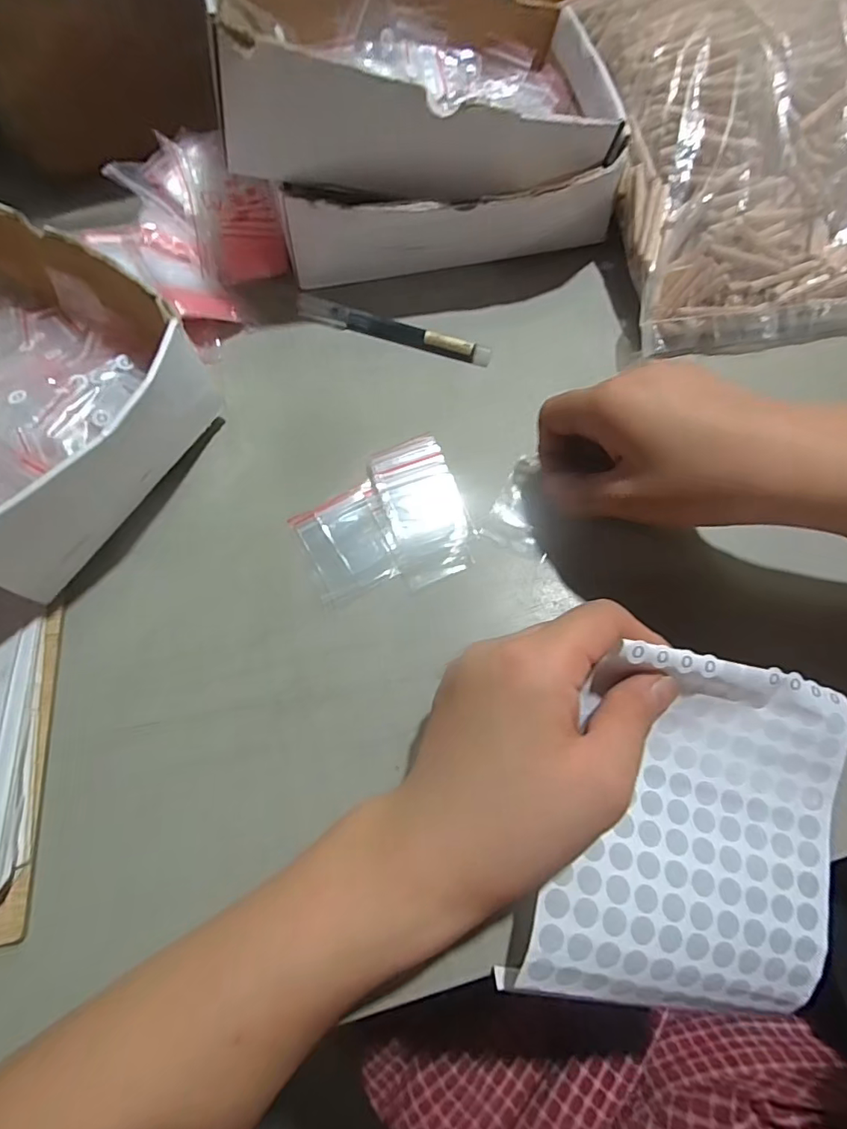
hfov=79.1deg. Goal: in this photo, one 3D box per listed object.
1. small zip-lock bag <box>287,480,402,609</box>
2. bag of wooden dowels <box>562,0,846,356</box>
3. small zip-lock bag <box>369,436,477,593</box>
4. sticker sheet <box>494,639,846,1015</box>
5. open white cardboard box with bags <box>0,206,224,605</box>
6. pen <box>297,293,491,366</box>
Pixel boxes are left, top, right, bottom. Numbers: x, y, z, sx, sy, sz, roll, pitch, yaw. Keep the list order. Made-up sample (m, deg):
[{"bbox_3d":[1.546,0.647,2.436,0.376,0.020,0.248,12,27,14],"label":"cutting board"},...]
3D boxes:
[{"bbox_3d":[-0.042,-0.012,0.289,0.050,0.004,0.059,-25,68,-9],"label":"small zip-lock bag"},{"bbox_3d":[0.251,-0.292,0.342,0.254,0.061,0.286,-6,88,-3],"label":"bag of wooden dowels"},{"bbox_3d":[0.000,-0.033,0.294,0.046,0.009,0.086,-17,67,-6],"label":"small zip-lock bag"},{"bbox_3d":[0.113,0.109,0.213,0.136,0.026,0.138,11,80,-10],"label":"sticker sheet"},{"bbox_3d":[-0.253,-0.105,0.281,0.247,0.081,0.165,29,70,13],"label":"open white cardboard box with bags"},{"bbox_3d":[-0.022,-0.160,0.349,0.140,0.008,0.015,20,69,10],"label":"pen"}]

